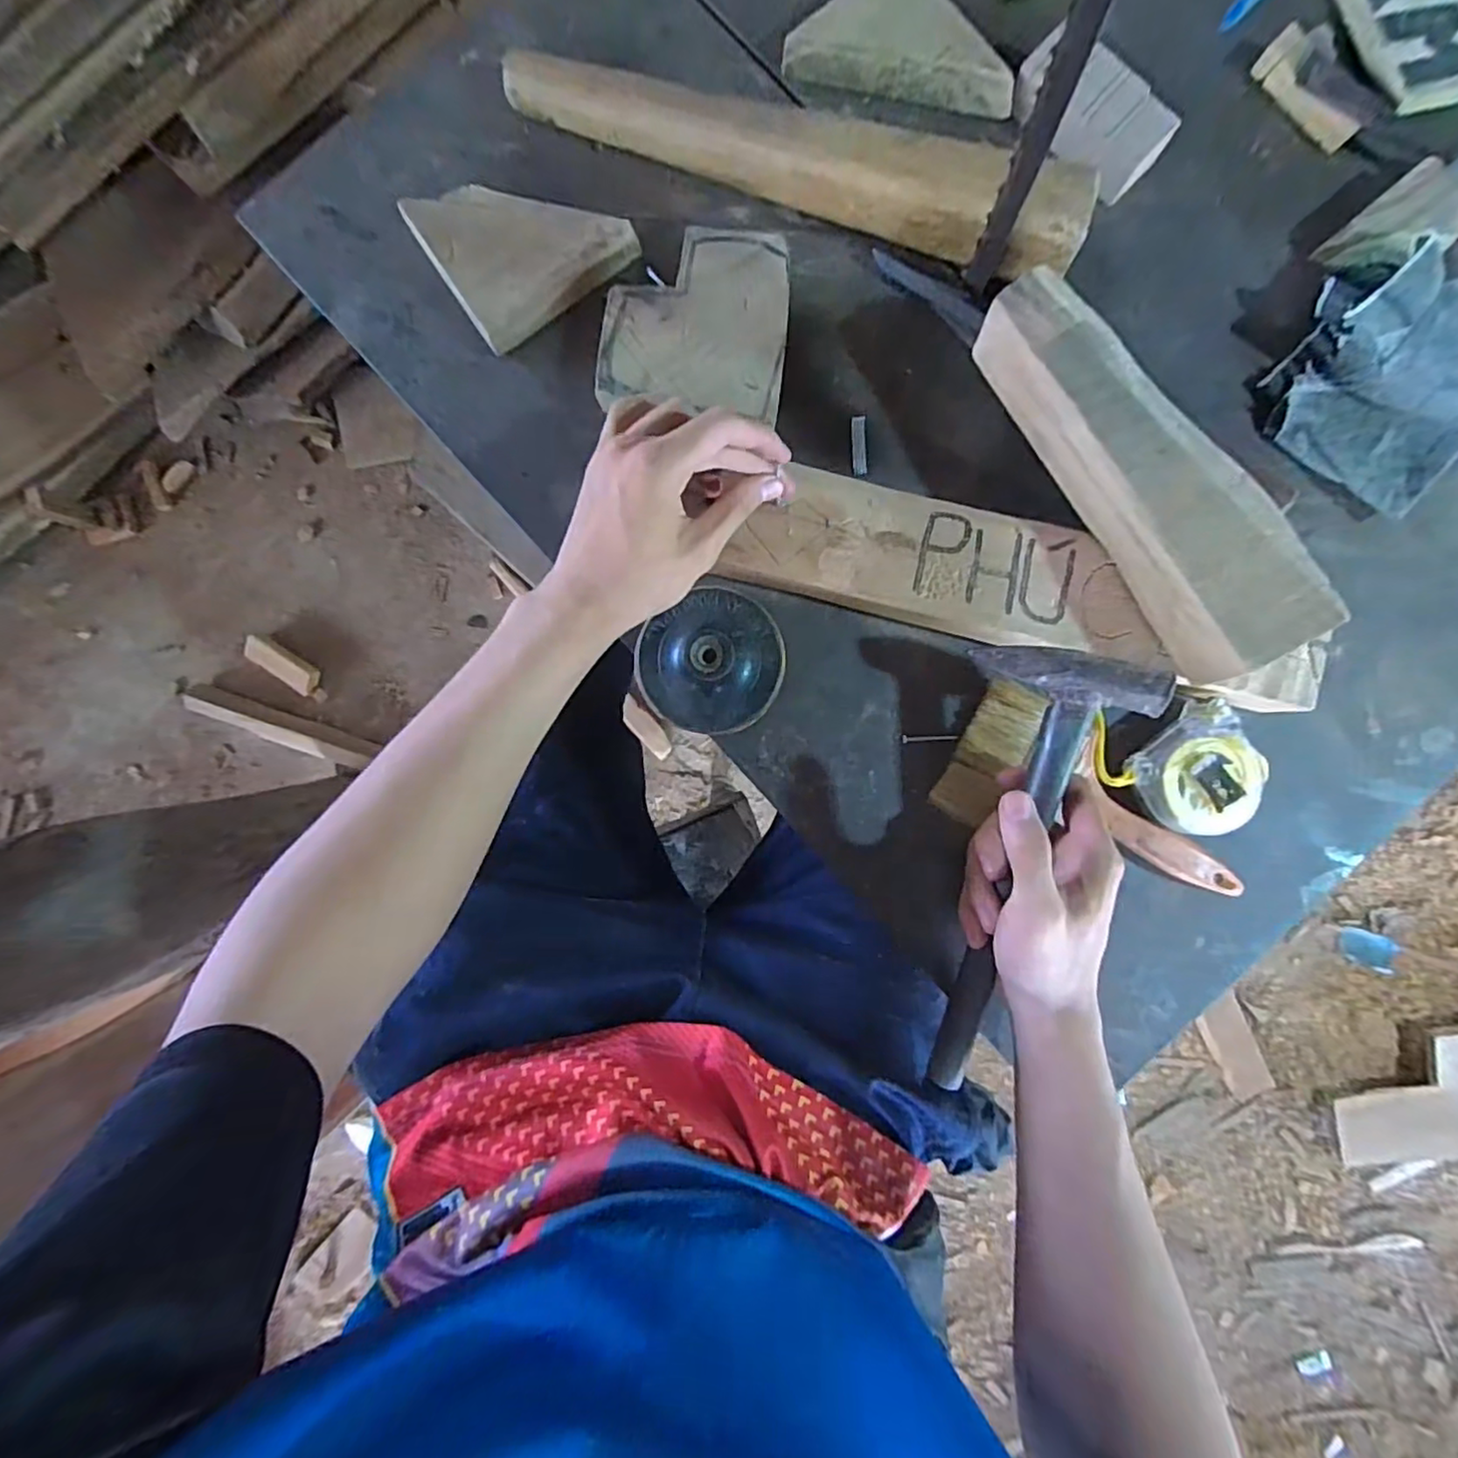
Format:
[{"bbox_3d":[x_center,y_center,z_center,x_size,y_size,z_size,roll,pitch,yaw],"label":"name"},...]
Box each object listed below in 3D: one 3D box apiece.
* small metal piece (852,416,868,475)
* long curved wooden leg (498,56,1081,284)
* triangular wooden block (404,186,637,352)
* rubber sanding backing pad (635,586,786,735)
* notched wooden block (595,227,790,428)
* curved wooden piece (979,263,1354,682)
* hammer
[{"bbox_3d":[0.082,-0.178,0.396,0.009,0.004,0.036,-3,89,0],"label":"small metal piece"},{"bbox_3d":[0.036,-0.343,0.379,0.357,0.050,0.049,16,89,0],"label":"long curved wooden leg"},{"bbox_3d":[-0.126,-0.302,0.388,0.108,0.023,0.094,-35,90,-1],"label":"triangular wooden block"},{"bbox_3d":[-0.009,-0.040,0.385,0.088,0.029,0.082,-34,90,-1],"label":"rubber sanding backing pad"},{"bbox_3d":[-0.020,-0.247,0.389,0.109,0.022,0.112,7,89,0],"label":"notched wooden block"},{"bbox_3d":[0.230,-0.143,0.348,0.071,0.045,0.245,-32,90,-1],"label":"curved wooden piece"},{"bbox_3d":[0.161,0.089,0.363,0.082,0.035,0.269,10,103,0],"label":"hammer"}]

